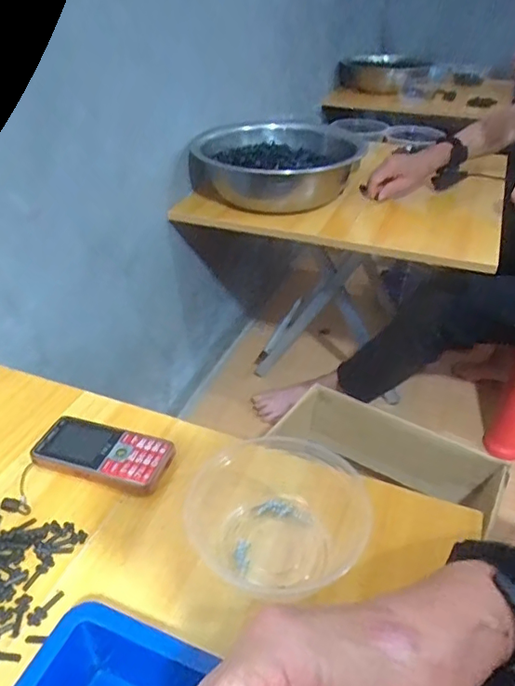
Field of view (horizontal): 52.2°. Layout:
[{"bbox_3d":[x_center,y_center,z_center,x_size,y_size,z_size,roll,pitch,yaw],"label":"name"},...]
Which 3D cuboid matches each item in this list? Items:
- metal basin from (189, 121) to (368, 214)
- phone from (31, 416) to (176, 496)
[{"bbox_3d":[0.035,-0.345,1.030,0.284,0.113,0.267,1,36,0],"label":"metal basin"},{"bbox_3d":[-0.146,0.106,0.500,0.126,0.016,0.058,11,38,13],"label":"phone"}]

